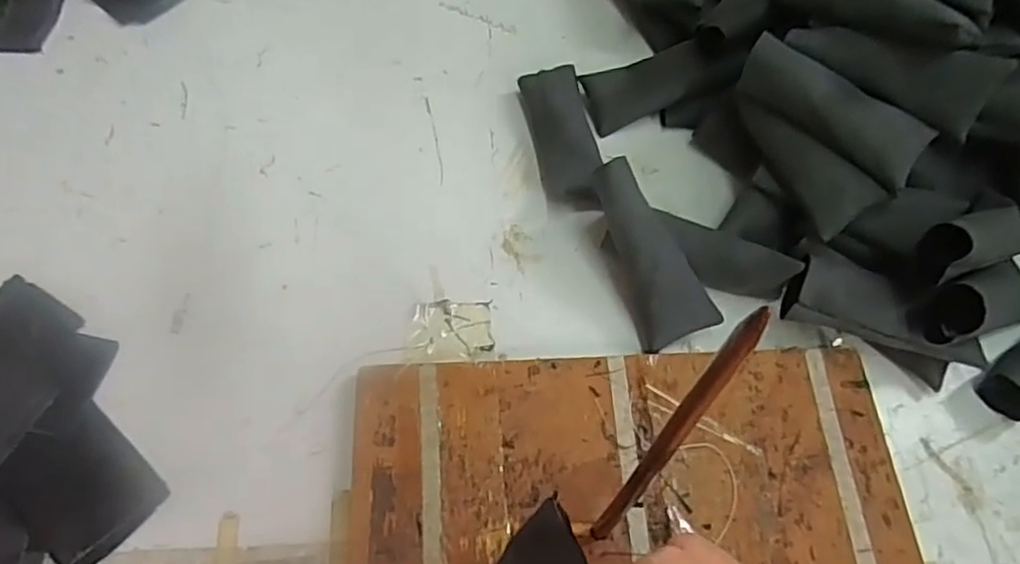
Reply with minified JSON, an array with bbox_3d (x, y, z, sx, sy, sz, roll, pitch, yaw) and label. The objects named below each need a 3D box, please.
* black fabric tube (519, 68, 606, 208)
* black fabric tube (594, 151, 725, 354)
[{"bbox_3d":[0.035,-0.094,0.426,0.038,0.019,0.105,-10,64,-6],"label":"black fabric tube"},{"bbox_3d":[0.076,-0.017,0.370,0.042,0.017,0.104,-23,88,-12],"label":"black fabric tube"}]

